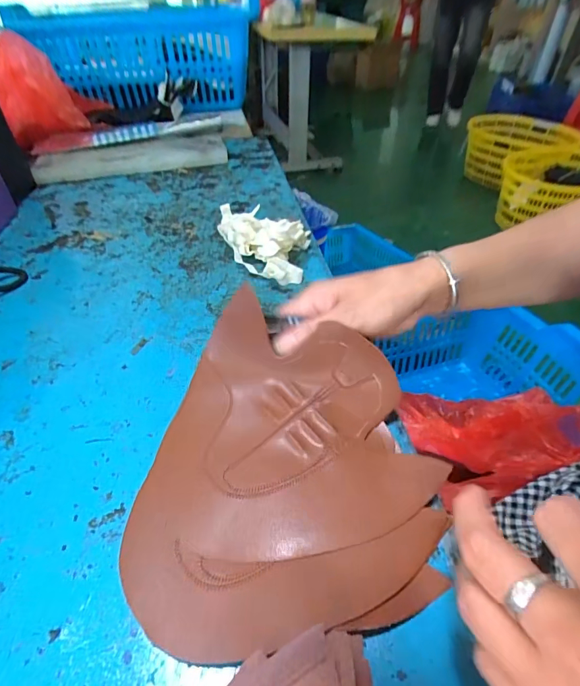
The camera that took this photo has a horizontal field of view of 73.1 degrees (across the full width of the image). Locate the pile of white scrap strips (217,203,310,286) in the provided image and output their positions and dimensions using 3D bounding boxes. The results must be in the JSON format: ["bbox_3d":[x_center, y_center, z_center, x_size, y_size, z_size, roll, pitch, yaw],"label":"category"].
[{"bbox_3d":[-0.029,-0.115,0.440,0.101,0.044,0.121,-3,44,-2],"label":"pile of white scrap strips"}]

